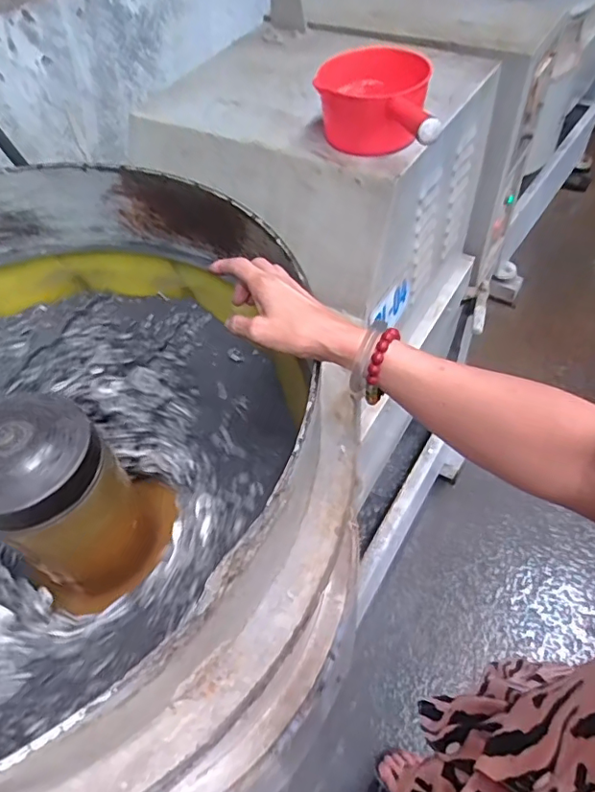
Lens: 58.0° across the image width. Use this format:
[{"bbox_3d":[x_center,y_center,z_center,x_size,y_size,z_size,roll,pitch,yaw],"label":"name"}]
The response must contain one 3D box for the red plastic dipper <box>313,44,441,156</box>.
[{"bbox_3d":[0.099,-0.372,0.707,0.139,0.090,0.265,1,53,5],"label":"red plastic dipper"}]

